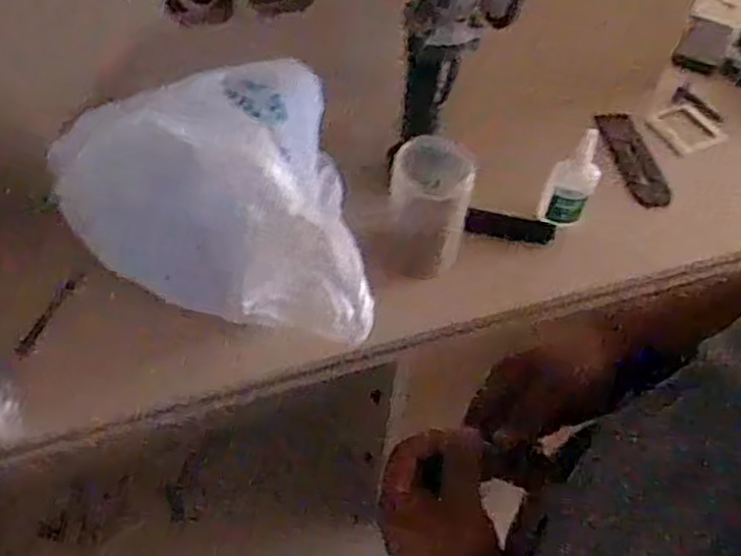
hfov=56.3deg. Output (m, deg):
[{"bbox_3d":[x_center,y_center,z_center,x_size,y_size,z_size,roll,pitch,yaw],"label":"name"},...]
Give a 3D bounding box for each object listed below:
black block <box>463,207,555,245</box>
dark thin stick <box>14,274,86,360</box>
[{"bbox_3d":[0.171,-0.063,0.856,0.121,0.031,0.021,9,52,-16],"label":"black block"},{"bbox_3d":[-0.329,0.037,0.711,0.012,0.004,0.106,39,54,-21],"label":"dark thin stick"}]

